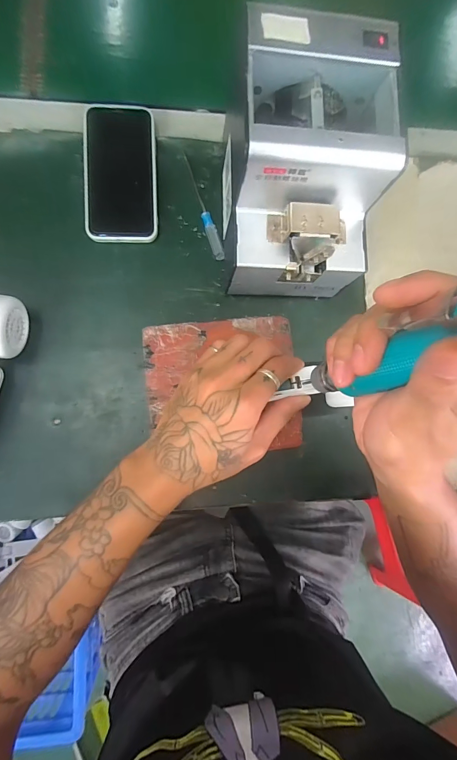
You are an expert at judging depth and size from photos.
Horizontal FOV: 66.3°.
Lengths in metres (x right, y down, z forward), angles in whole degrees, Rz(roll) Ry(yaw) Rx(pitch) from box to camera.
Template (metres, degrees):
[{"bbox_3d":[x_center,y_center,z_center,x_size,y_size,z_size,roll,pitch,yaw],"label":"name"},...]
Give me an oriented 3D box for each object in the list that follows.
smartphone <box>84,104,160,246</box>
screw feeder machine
[{"bbox_3d":[-0.114,-0.219,0.371,0.073,0.018,0.147,-2,83,-7],"label":"smartphone"},{"bbox_3d":[0.065,-0.185,0.330,0.125,0.148,0.180,0,84,-8],"label":"screw feeder machine"}]

